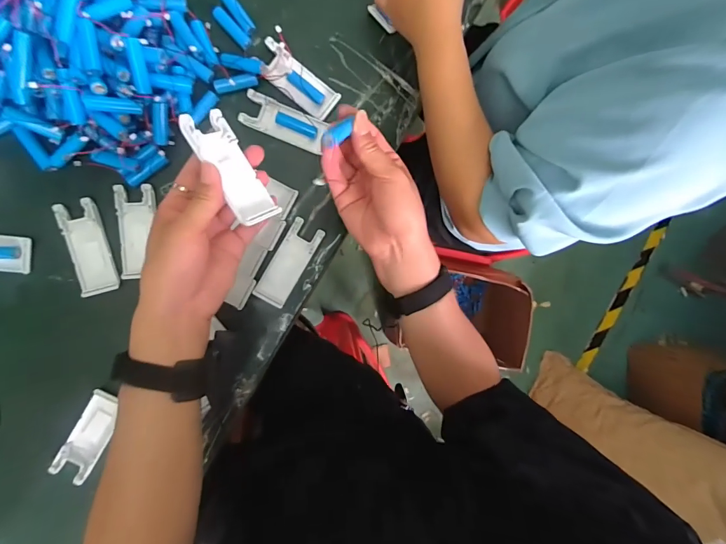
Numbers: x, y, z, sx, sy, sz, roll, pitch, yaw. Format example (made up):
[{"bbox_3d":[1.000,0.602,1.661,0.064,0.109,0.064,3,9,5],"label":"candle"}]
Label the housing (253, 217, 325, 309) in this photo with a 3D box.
[{"bbox_3d":[-0.087,-0.010,0.448,0.039,0.004,0.104,30,87,-8],"label":"housing"}]

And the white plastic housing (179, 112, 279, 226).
[{"bbox_3d":[-0.116,-0.090,0.331,0.041,0.014,0.101,-37,99,-42],"label":"white plastic housing"}]

